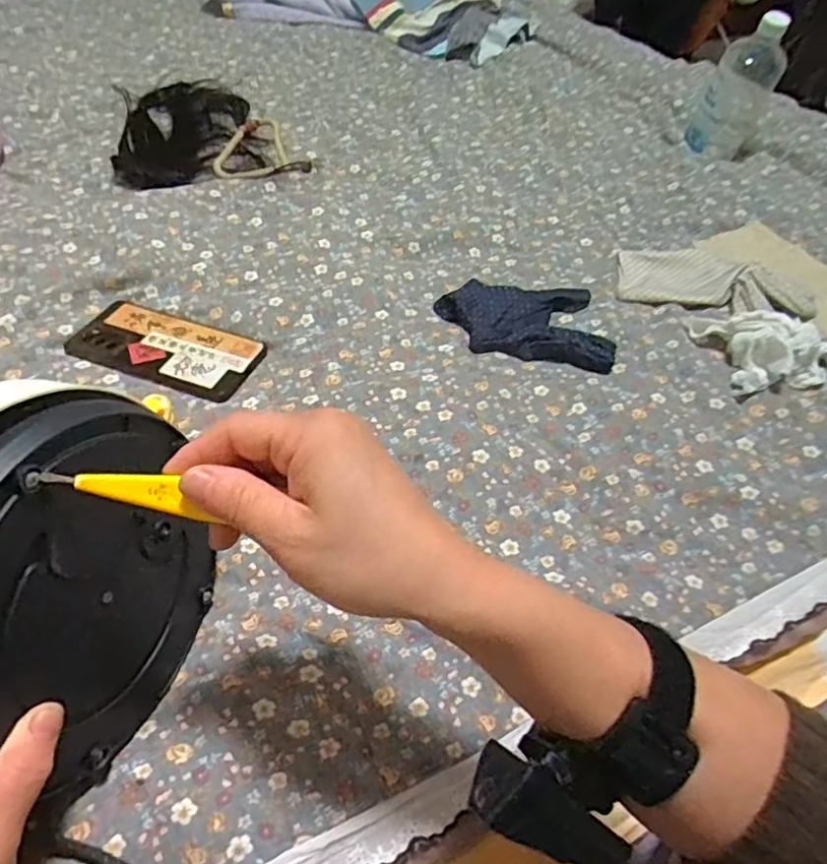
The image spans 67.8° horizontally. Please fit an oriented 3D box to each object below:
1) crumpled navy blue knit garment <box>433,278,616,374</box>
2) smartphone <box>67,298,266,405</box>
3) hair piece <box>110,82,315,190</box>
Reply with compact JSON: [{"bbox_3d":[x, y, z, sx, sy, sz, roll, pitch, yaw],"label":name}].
[{"bbox_3d":[0.108,-0.113,0.584,0.163,0.019,0.108,13,49,6],"label":"crumpled navy blue knit garment"},{"bbox_3d":[-0.220,-0.077,0.551,0.166,0.008,0.082,17,50,9],"label":"smartphone"},{"bbox_3d":[-0.283,-0.385,0.807,0.214,0.033,0.282,-17,53,-19],"label":"hair piece"}]

